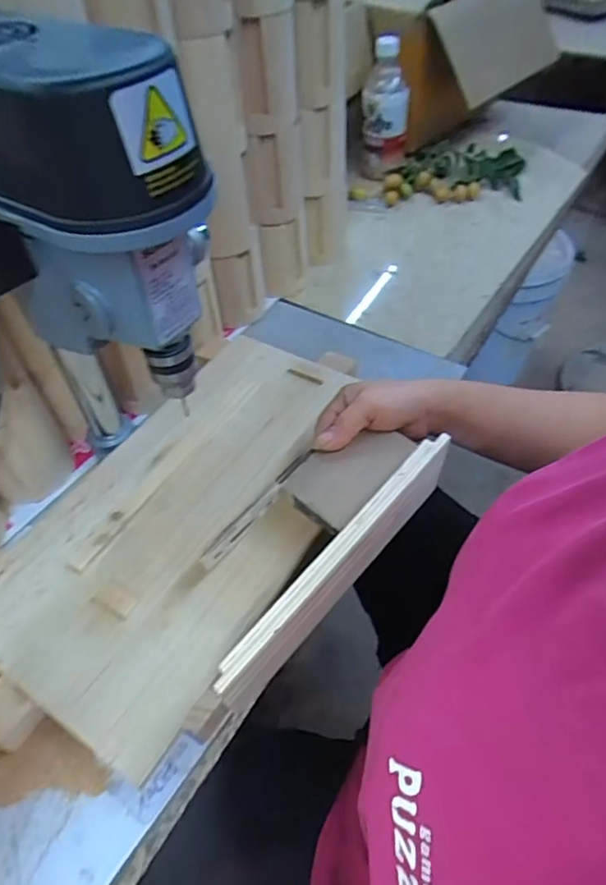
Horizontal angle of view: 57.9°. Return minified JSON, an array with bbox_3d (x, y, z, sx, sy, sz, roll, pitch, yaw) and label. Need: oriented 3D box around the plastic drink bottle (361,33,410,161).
[{"bbox_3d":[0.130,-0.534,0.851,0.070,0.152,0.087,6,50,7],"label":"plastic drink bottle"}]

